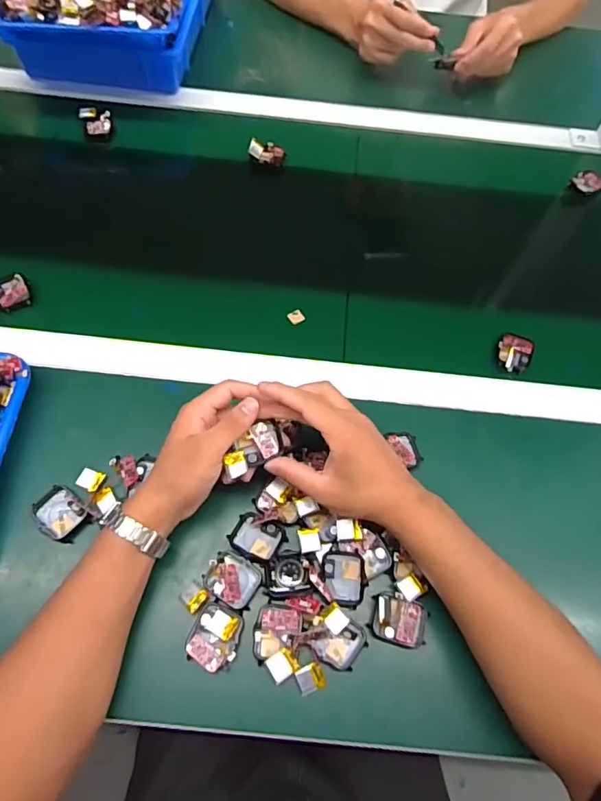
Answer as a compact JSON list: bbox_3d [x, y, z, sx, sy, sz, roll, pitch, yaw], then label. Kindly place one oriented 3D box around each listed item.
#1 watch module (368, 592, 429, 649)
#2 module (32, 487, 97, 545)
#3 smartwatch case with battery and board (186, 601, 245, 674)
[{"bbox_3d":[0.084,0.188,0.423,0.046,0.018,0.037,17,64,5],"label":"watch module"},{"bbox_3d":[-0.215,0.102,0.446,0.049,0.009,0.039,39,68,15],"label":"module"},{"bbox_3d":[-0.070,0.194,0.408,0.039,0.012,0.048,16,64,5],"label":"smartwatch case with battery and board"}]

